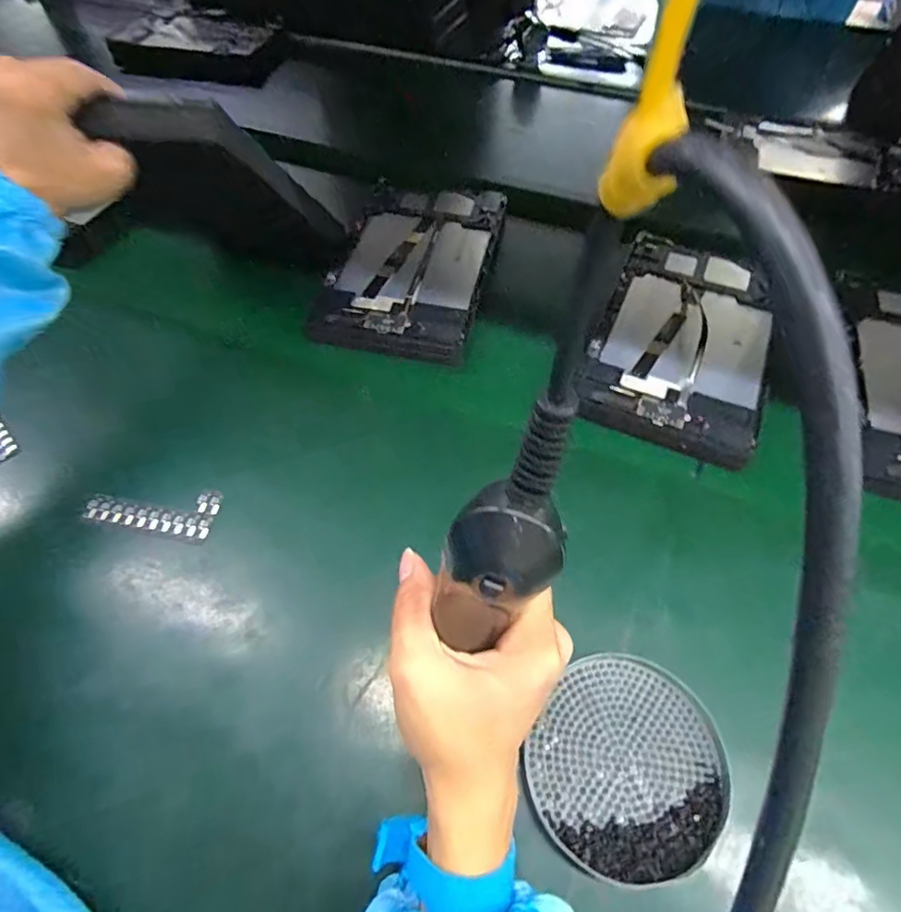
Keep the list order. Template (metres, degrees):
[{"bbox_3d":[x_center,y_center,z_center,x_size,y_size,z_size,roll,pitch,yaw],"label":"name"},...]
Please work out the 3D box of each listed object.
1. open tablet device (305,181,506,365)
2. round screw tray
[{"bbox_3d":[-0.037,-0.194,0.531,0.142,0.028,0.223,10,58,7],"label":"open tablet device"},{"bbox_3d":[0.104,0.178,0.310,0.103,0.009,0.113,0,57,0],"label":"round screw tray"}]

